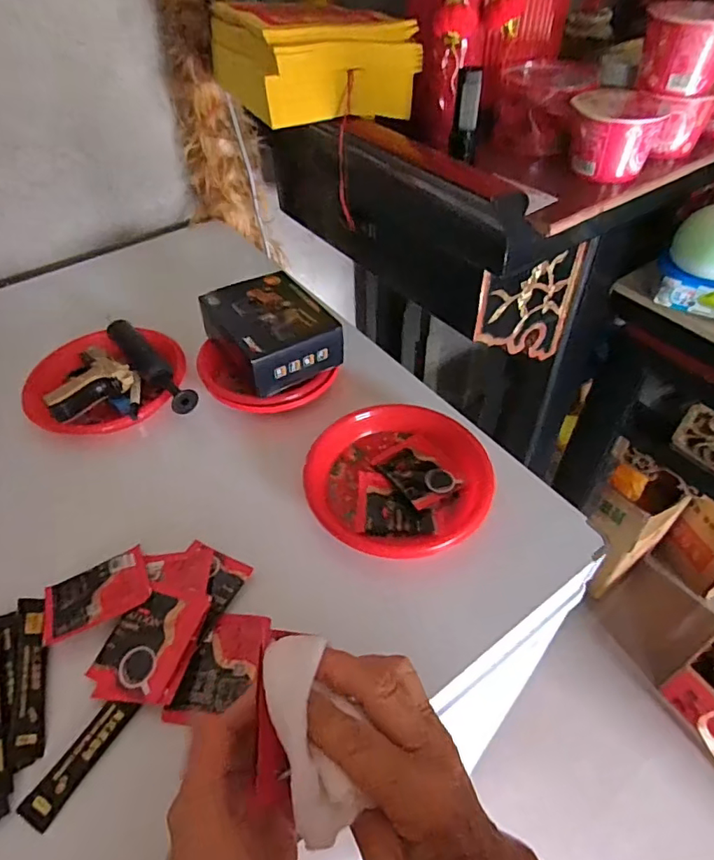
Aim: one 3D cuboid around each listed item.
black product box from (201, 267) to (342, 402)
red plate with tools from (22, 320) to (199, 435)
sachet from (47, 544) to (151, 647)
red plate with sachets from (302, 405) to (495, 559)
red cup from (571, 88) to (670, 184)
[{"bbox_3d":[-0.090,-0.105,0.571,0.114,0.052,0.133,-24,52,-19],"label":"black product box"},{"bbox_3d":[-0.265,-0.057,0.577,0.160,0.055,0.151,-1,48,1],"label":"red plate with tools"},{"bbox_3d":[-0.206,0.129,0.428,0.079,0.009,0.056,-23,51,-18],"label":"sachet"},{"bbox_3d":[0.036,0.043,0.493,0.158,0.023,0.150,-1,48,1],"label":"red plate with sachets"},{"bbox_3d":[0.282,-0.325,0.599,0.089,0.067,0.090,12,49,13],"label":"red cup"}]

